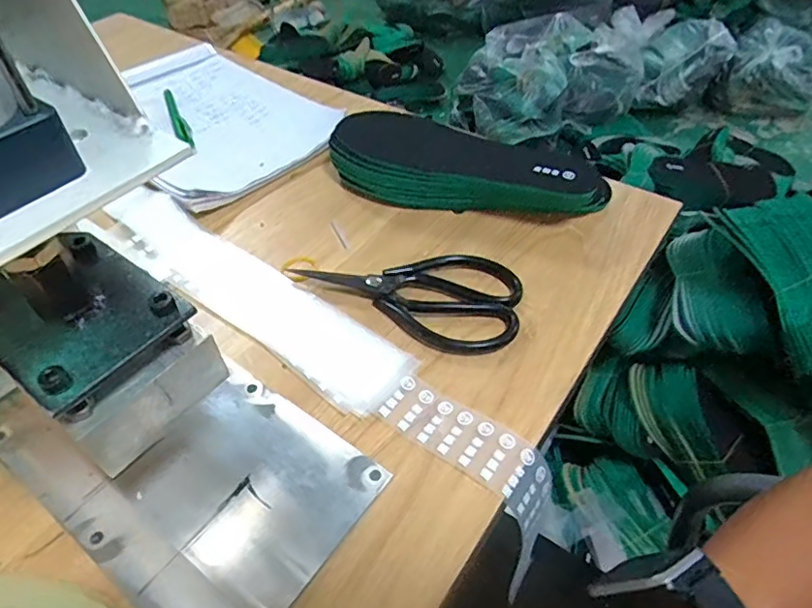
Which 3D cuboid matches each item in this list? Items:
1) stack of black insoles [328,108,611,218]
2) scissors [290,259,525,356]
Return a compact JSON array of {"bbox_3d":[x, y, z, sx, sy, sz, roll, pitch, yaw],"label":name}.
[{"bbox_3d":[0.053,-0.130,0.509,0.261,0.060,0.078,17,51,16],"label":"stack of black insoles"},{"bbox_3d":[0.005,-0.018,0.451,0.182,0.010,0.095,20,51,18],"label":"scissors"}]

